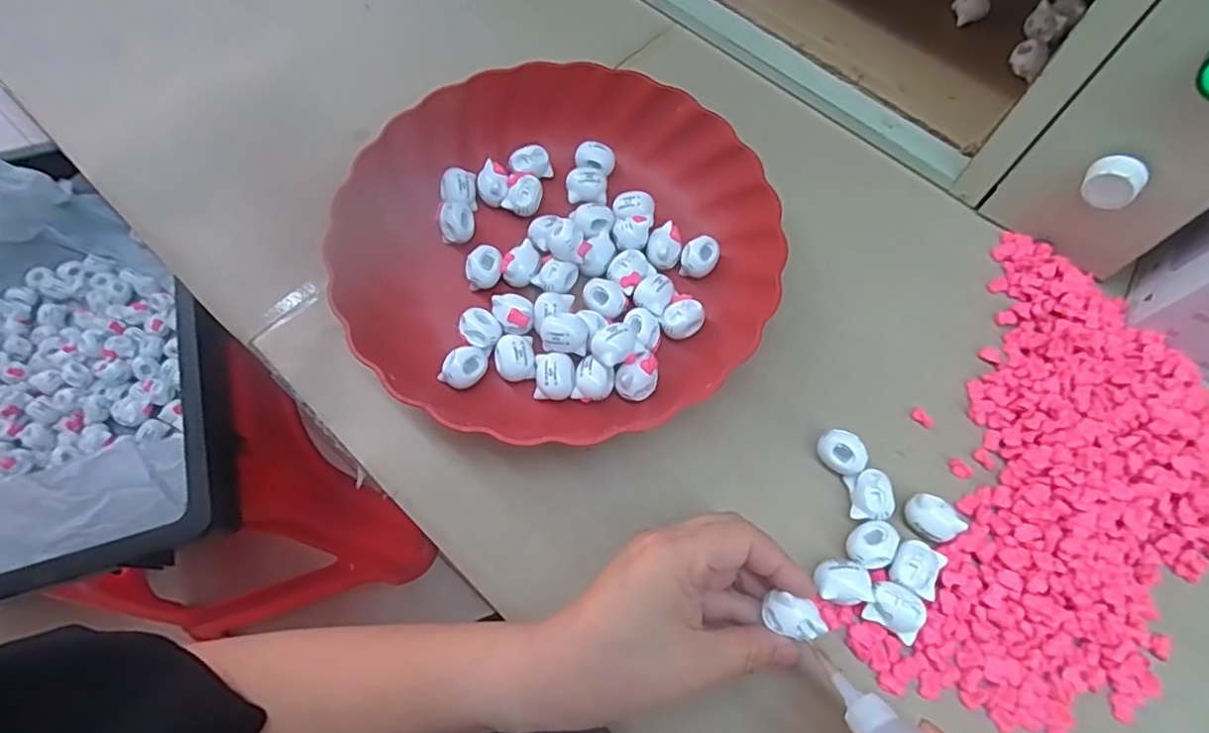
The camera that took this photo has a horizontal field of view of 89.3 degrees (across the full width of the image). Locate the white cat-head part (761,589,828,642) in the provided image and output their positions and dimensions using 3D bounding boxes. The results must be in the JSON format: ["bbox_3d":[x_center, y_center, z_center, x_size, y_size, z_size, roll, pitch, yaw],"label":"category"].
[{"bbox_3d":[0.084,0.111,0.269,0.026,0.010,0.014,19,67,8],"label":"white cat-head part"}]

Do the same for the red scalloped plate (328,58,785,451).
[{"bbox_3d":[-0.027,-0.073,0.357,0.234,0.041,0.235,0,66,0],"label":"red scalloped plate"}]

